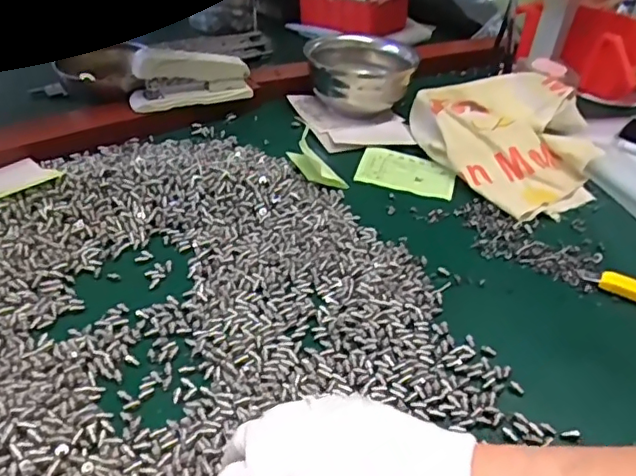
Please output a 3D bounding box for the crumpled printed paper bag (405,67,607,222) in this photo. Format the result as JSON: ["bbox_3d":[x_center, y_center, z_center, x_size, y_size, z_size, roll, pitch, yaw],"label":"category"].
[{"bbox_3d":[0.203,-0.111,0.578,0.181,0.055,0.197,-15,44,-24],"label":"crumpled printed paper bag"}]

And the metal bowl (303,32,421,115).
[{"bbox_3d":[0.047,-0.186,0.650,0.125,0.065,0.115,7,39,-1],"label":"metal bowl"}]

